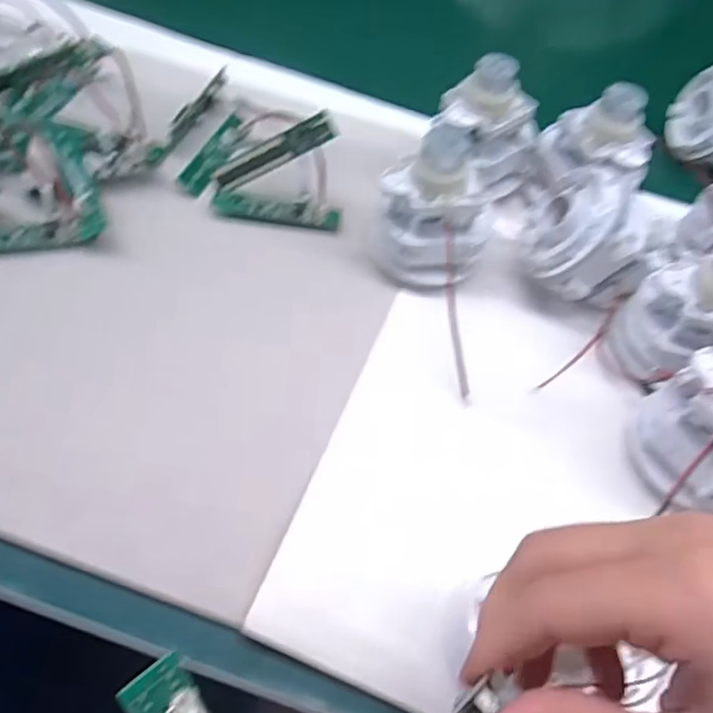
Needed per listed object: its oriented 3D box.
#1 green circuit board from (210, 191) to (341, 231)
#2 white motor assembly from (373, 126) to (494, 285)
[{"bbox_3d":[-0.052,-0.095,0.404,0.081,0.009,0.018,9,57,-1],"label":"green circuit board"},{"bbox_3d":[0.048,-0.085,0.362,0.064,0.080,0.066,35,60,16],"label":"white motor assembly"}]

